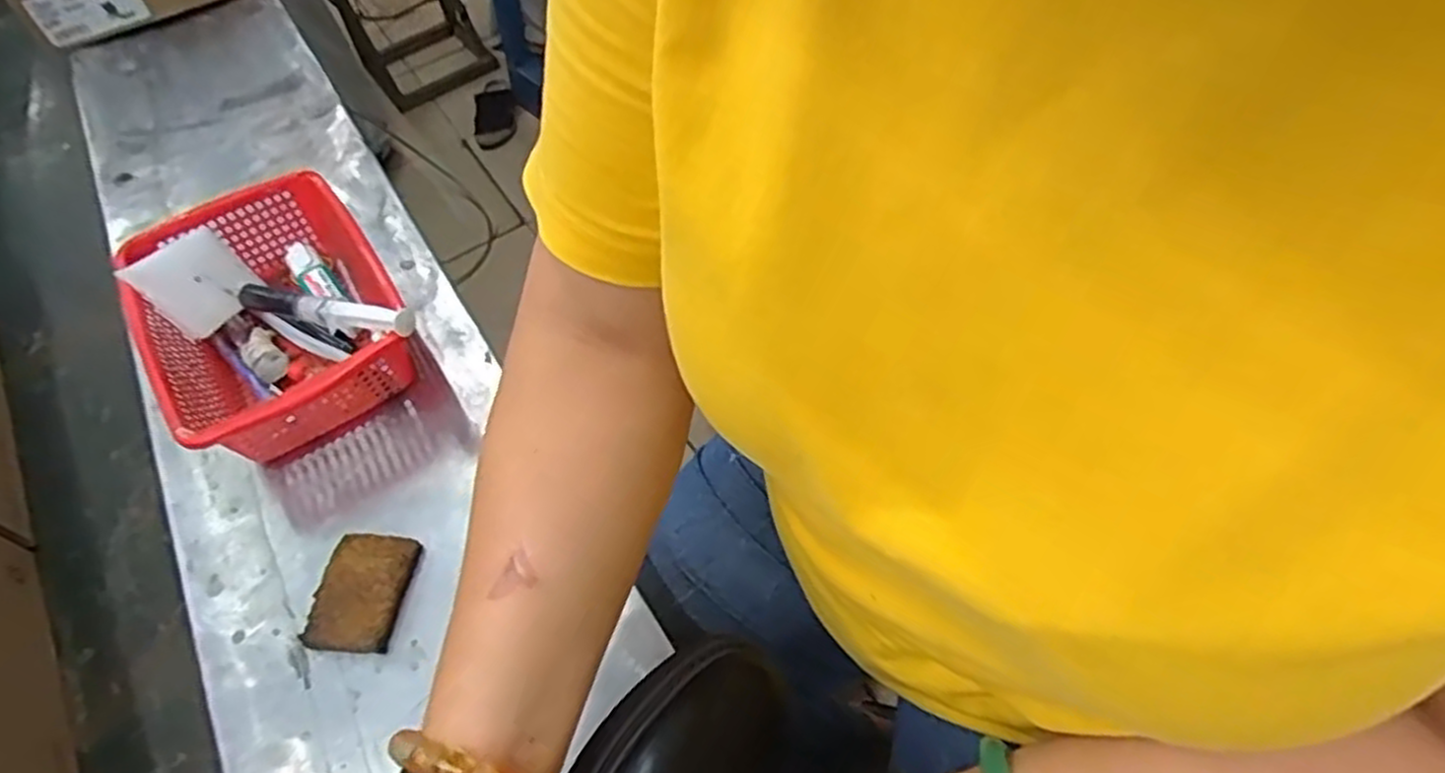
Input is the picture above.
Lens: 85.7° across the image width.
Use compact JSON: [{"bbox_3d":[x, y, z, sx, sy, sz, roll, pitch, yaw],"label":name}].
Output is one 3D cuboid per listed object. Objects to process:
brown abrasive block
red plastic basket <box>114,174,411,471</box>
[{"bbox_3d":[-0.208,0.118,0.450,0.052,0.014,0.067,1,49,6],"label":"brown abrasive block"},{"bbox_3d":[-0.311,-0.045,0.545,0.150,0.085,0.222,-31,53,-21],"label":"red plastic basket"}]

